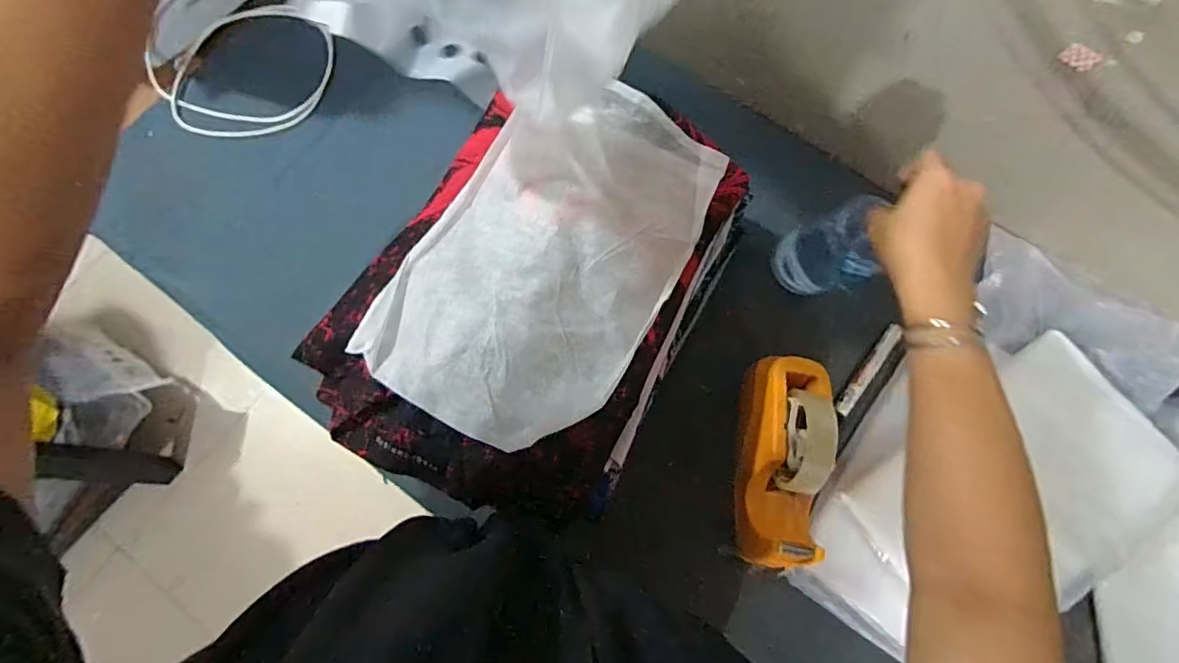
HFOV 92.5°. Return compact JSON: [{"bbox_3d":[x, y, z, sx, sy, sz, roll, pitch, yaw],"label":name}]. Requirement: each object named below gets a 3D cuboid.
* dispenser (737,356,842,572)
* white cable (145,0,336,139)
[{"bbox_3d":[0.184,0.115,0.524,0.069,0.089,0.193,8,73,1],"label":"dispenser"},{"bbox_3d":[-0.447,-0.350,0.727,0.206,0.063,0.222,0,73,-1],"label":"white cable"}]

